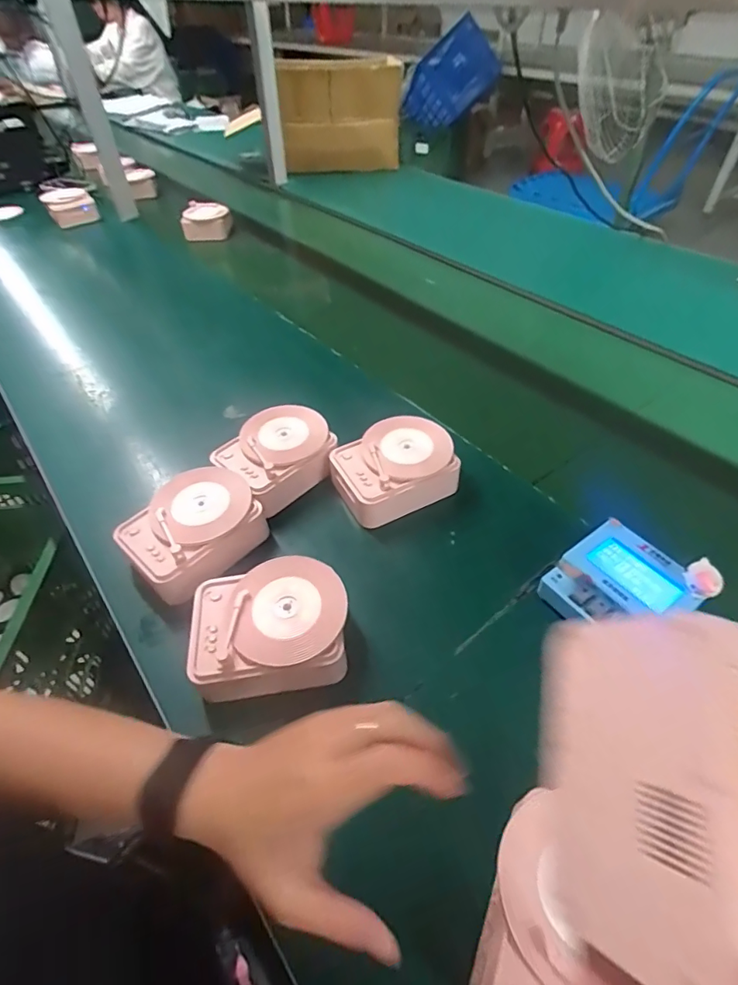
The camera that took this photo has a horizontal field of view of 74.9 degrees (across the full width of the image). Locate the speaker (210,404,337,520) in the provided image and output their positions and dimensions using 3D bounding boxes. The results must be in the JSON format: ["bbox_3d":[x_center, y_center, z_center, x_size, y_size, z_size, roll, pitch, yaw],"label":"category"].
[{"bbox_3d":[-0.107,-0.041,0.569,0.125,0.059,0.105,-36,56,-28],"label":"speaker"}]

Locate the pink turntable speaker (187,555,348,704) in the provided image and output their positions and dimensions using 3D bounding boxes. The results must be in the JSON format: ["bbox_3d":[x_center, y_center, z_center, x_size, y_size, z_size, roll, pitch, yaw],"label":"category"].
[{"bbox_3d":[-0.084,0.115,0.422,0.130,0.050,0.105,-6,47,-4],"label":"pink turntable speaker"}]

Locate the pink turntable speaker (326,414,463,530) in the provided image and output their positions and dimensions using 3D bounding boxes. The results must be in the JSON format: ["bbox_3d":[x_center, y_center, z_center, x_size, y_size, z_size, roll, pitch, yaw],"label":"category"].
[{"bbox_3d":[0.028,-0.027,0.551,0.131,0.056,0.098,-18,49,-15],"label":"pink turntable speaker"}]

